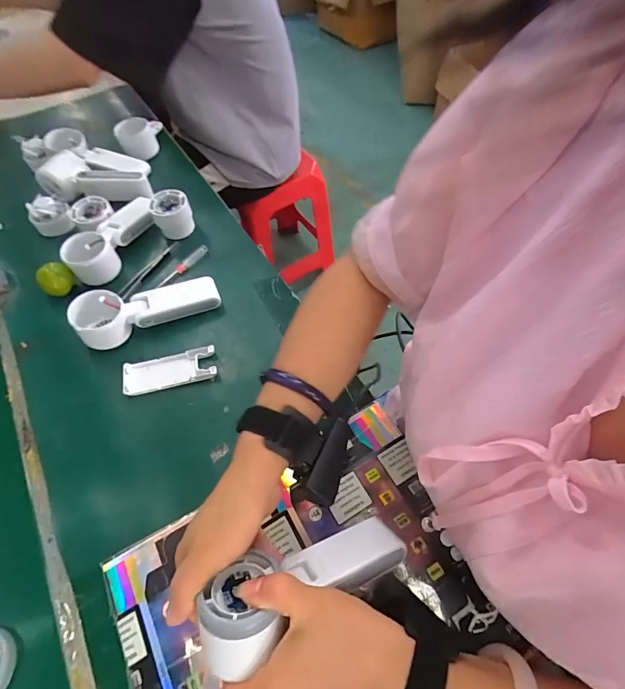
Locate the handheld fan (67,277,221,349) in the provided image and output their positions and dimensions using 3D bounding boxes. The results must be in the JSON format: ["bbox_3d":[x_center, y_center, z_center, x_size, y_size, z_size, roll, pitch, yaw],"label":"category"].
[{"bbox_3d":[-0.204,-0.052,0.465,0.168,0.056,0.055,-22,61,-12],"label":"handheld fan"}]

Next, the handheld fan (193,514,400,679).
[{"bbox_3d":[-0.001,0.176,0.282,0.166,0.050,0.054,-7,55,-34],"label":"handheld fan"}]

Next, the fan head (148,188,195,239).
[{"bbox_3d":[-0.203,-0.188,0.544,0.055,0.048,0.053,-16,60,-8],"label":"fan head"}]

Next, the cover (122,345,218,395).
[{"bbox_3d":[-0.168,0.030,0.442,0.106,0.013,0.043,-13,59,-6],"label":"cover"}]

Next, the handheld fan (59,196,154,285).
[{"bbox_3d":[-0.279,-0.149,0.527,0.051,0.046,0.141,23,62,15],"label":"handheld fan"}]

